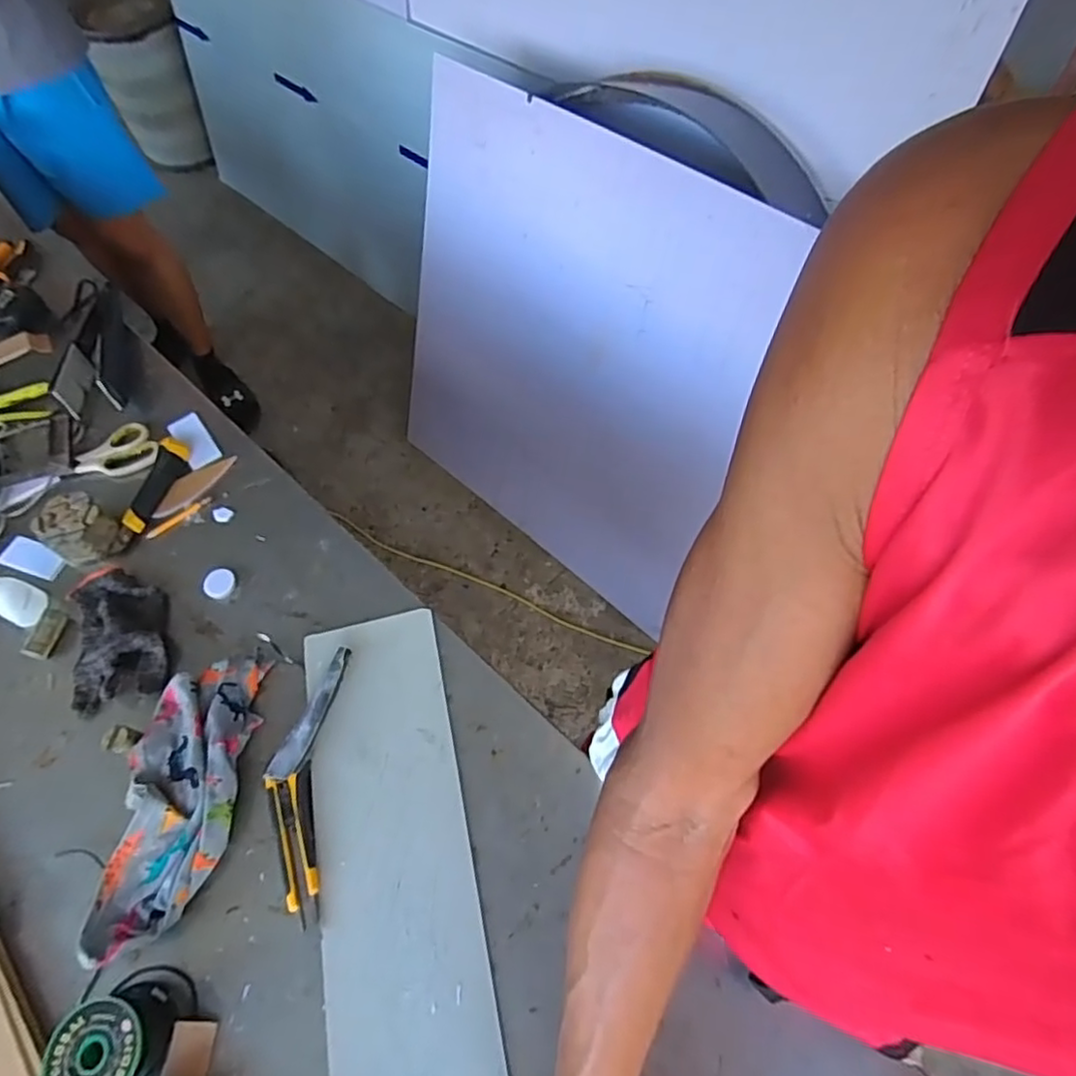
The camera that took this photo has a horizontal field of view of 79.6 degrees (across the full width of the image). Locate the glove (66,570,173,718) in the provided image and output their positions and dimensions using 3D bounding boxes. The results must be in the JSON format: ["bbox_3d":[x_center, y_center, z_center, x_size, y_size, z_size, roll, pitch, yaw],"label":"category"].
[{"bbox_3d":[-0.459,0.100,0.701,0.095,0.030,0.159,-19,61,-9],"label":"glove"}]

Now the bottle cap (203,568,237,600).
[{"bbox_3d":[-0.363,0.051,0.735,0.033,0.010,0.033,-1,60,1],"label":"bottle cap"}]

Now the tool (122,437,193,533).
[{"bbox_3d":[-0.471,-0.067,0.804,0.042,0.016,0.131,8,60,6],"label":"tool"}]

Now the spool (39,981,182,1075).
[{"bbox_3d":[-0.329,0.394,0.502,0.070,0.058,0.081,-9,60,-3],"label":"spool"}]

